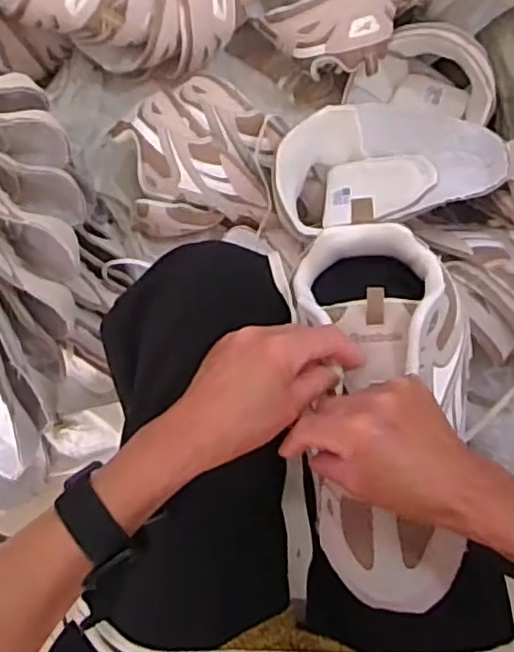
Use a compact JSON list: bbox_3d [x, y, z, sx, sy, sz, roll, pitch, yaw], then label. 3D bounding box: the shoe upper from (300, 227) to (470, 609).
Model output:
[{"bbox_3d":[0.086,0.060,0.451,0.118,0.062,0.252,-2,91,1],"label":"shoe upper"}]

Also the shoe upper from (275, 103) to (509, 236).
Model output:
[{"bbox_3d":[0.146,-0.171,0.739,0.237,0.084,0.140,9,80,23],"label":"shoe upper"}]

